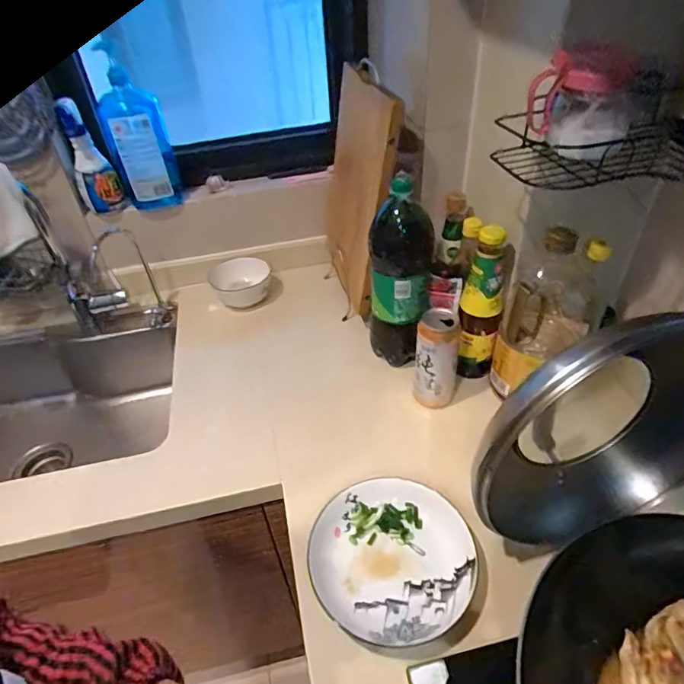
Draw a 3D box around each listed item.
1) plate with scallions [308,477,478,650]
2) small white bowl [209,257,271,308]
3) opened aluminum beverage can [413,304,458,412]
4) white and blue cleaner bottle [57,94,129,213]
[{"bbox_3d":[0.064,0.270,0.593,0.194,0.047,0.190,-3,41,2],"label":"plate with scallions"},{"bbox_3d":[-0.211,-0.128,0.994,0.111,0.066,0.097,-20,44,-17],"label":"small white bowl"},{"bbox_3d":[0.148,0.035,0.746,0.061,0.171,0.064,-3,41,2],"label":"opened aluminum beverage can"},{"bbox_3d":[-0.442,-0.319,0.832,0.070,0.194,0.040,-21,44,-18],"label":"white and blue cleaner bottle"}]

